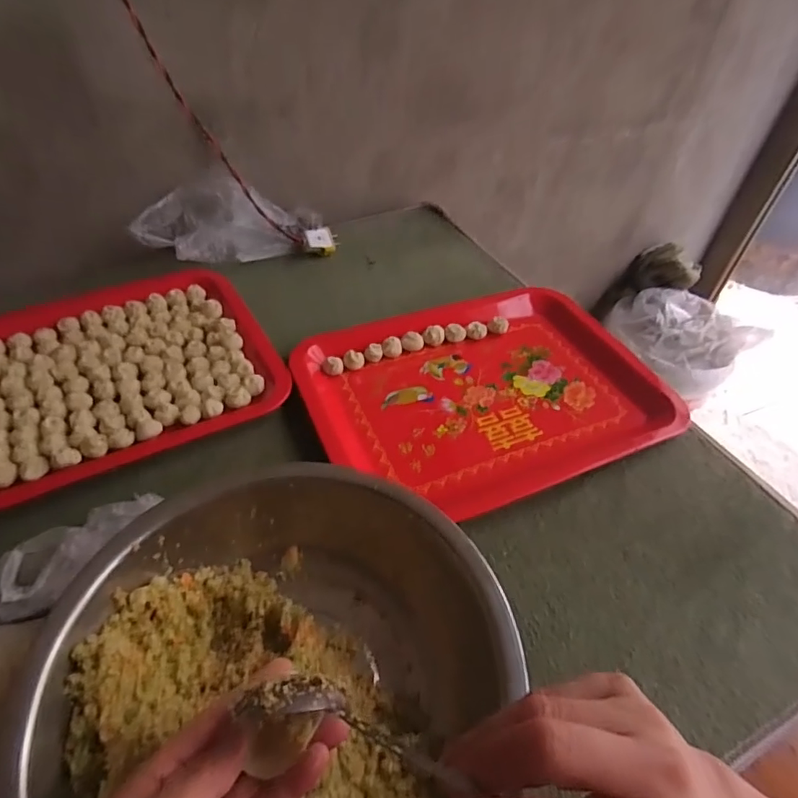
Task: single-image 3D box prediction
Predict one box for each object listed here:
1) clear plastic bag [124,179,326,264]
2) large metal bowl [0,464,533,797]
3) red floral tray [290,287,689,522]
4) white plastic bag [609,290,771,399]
[{"bbox_3d":[-0.223,-0.237,0.680,0.242,0.090,0.090,-20,52,-22],"label":"clear plastic bag"},{"bbox_3d":[-0.070,0.176,0.324,0.268,0.077,0.257,2,47,-3],"label":"large metal bowl"},{"bbox_3d":[0.090,-0.016,0.560,0.368,0.023,0.278,-16,51,-18],"label":"red floral tray"},{"bbox_3d":[0.651,-0.163,1.201,0.234,0.128,0.296,-19,51,-23],"label":"white plastic bag"}]

